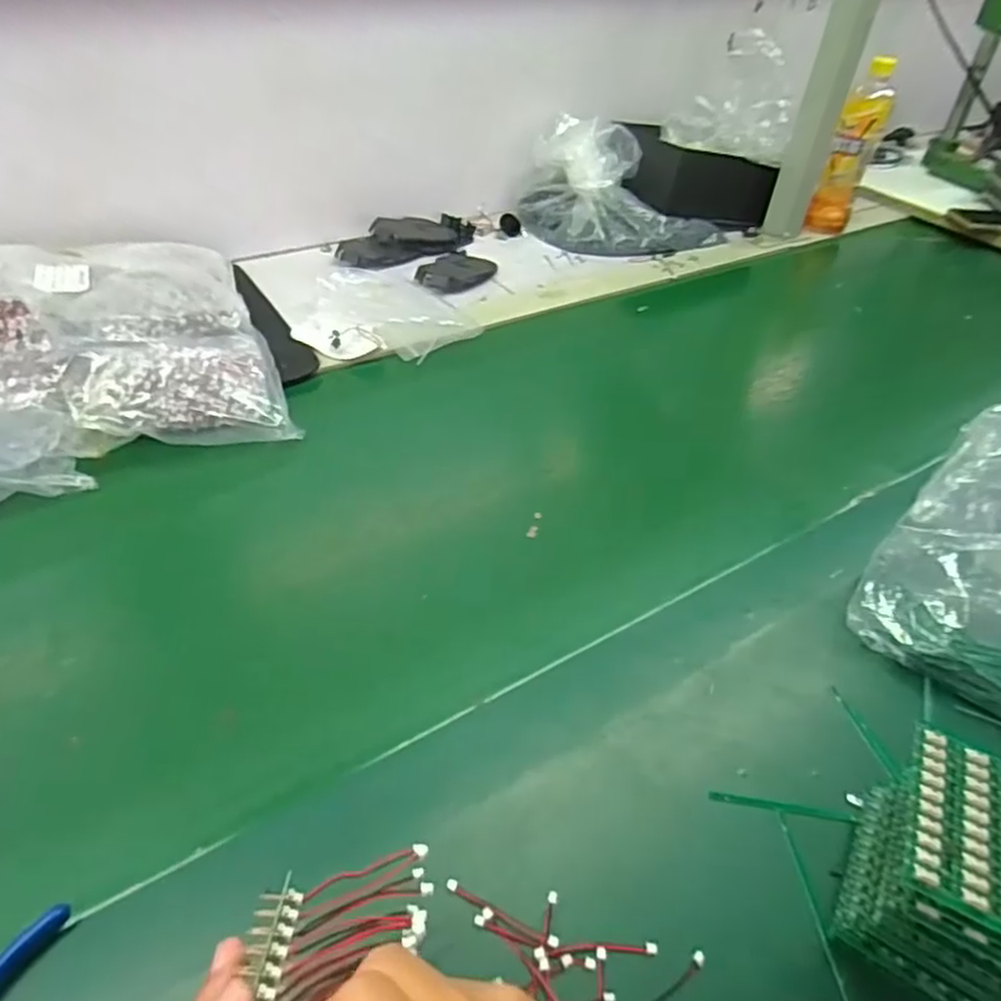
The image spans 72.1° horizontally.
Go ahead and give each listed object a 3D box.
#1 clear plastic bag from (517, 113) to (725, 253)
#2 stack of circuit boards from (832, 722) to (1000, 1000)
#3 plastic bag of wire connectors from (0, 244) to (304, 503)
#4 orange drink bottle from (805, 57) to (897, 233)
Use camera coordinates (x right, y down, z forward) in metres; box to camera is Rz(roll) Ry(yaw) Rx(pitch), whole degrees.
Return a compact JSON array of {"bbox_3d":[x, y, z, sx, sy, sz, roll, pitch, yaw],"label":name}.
[{"bbox_3d":[0.171,-0.429,0.945,0.271,0.114,0.171,10,44,6],"label":"clear plastic bag"},{"bbox_3d":[0.217,0.176,0.310,0.095,0.092,0.085,23,46,18],"label":"stack of circuit boards"},{"bbox_3d":[-0.375,-0.139,0.602,0.307,0.080,0.310,-18,48,-22],"label":"plastic bag of wire connectors"},{"bbox_3d":[0.498,-0.493,0.976,0.059,0.209,0.074,20,46,16],"label":"orange drink bottle"}]

